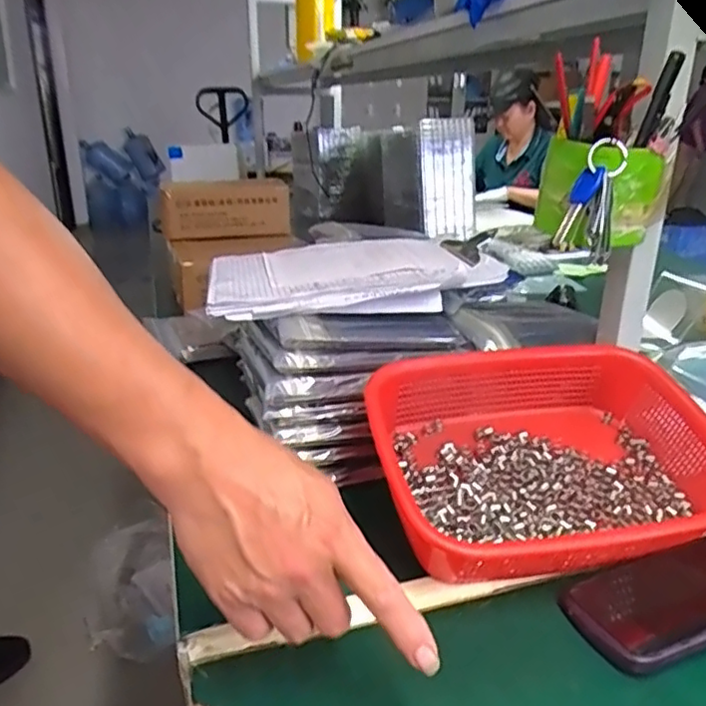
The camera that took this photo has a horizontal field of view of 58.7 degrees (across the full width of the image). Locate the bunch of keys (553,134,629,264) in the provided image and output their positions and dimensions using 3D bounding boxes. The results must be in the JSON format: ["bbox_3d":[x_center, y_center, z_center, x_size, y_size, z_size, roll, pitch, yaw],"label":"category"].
[{"bbox_3d":[0.189,-0.121,0.501,0.039,0.090,0.041,11,24,26],"label":"bunch of keys"}]

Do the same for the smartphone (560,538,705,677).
[{"bbox_3d":[0.241,0.171,0.450,0.172,0.018,0.081,-8,23,-20],"label":"smartphone"}]

